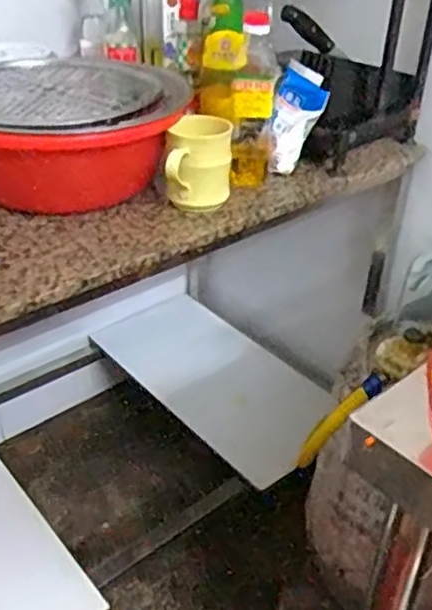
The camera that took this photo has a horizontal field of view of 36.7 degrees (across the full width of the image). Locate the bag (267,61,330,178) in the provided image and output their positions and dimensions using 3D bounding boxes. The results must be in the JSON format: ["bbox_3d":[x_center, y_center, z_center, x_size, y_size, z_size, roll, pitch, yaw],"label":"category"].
[{"bbox_3d":[0.115,-0.261,0.927,0.072,0.151,0.035,21,11,25],"label":"bag"}]

